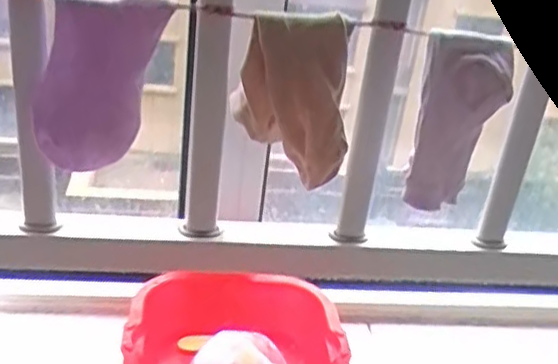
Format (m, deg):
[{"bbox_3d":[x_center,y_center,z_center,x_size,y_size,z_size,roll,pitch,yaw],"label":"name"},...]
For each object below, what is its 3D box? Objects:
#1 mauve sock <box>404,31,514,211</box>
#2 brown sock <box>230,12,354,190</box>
[{"bbox_3d":[0.133,-0.042,0.513,0.062,0.130,0.025,6,18,-3],"label":"mauve sock"},{"bbox_3d":[0.010,-0.063,0.493,0.067,0.113,0.060,-4,29,-20],"label":"brown sock"}]

